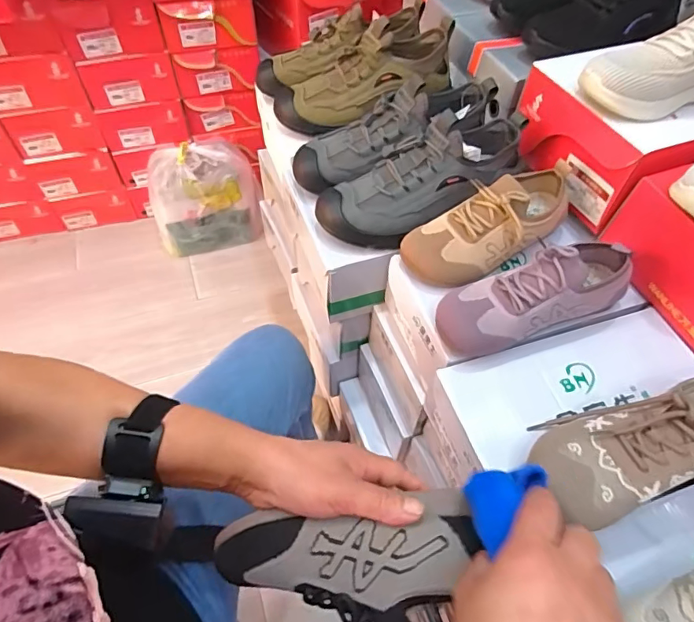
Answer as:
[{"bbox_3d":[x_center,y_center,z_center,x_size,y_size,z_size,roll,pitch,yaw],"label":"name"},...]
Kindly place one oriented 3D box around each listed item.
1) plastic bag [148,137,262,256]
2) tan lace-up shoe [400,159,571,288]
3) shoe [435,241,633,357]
[{"bbox_3d":[-0.385,-0.324,1.303,0.271,0.272,0.204,-10,55,-9],"label":"plastic bag"},{"bbox_3d":[0.179,-0.108,0.564,0.216,0.083,0.081,-26,59,-19],"label":"tan lace-up shoe"},{"bbox_3d":[0.200,-0.018,0.505,0.211,0.098,0.070,-14,56,-12],"label":"shoe"}]

